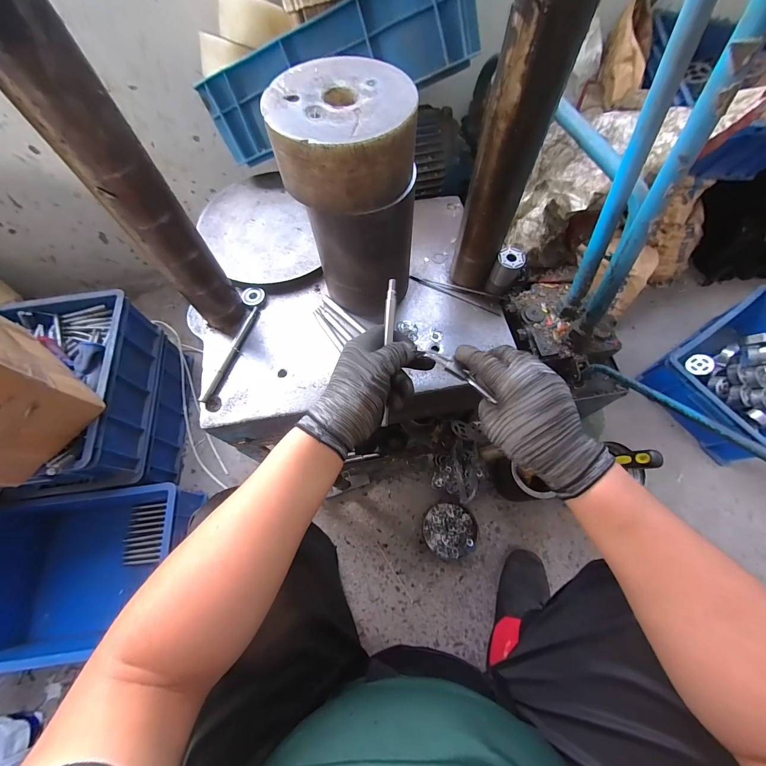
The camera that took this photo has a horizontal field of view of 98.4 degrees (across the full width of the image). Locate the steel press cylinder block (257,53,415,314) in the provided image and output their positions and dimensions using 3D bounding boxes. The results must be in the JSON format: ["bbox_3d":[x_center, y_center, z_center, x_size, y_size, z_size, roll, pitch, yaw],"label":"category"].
[{"bbox_3d":[-0.038,-0.215,0.426,0.140,0.252,0.142,-19,67,-7],"label":"steel press cylinder block"}]

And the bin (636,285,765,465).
[{"bbox_3d":[0.948,-0.016,0.860,0.430,0.144,0.314,-31,69,-12],"label":"bin"}]

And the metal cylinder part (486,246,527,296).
[{"bbox_3d":[0.182,-0.163,0.496,0.037,0.074,0.033,18,68,9],"label":"metal cylinder part"}]

